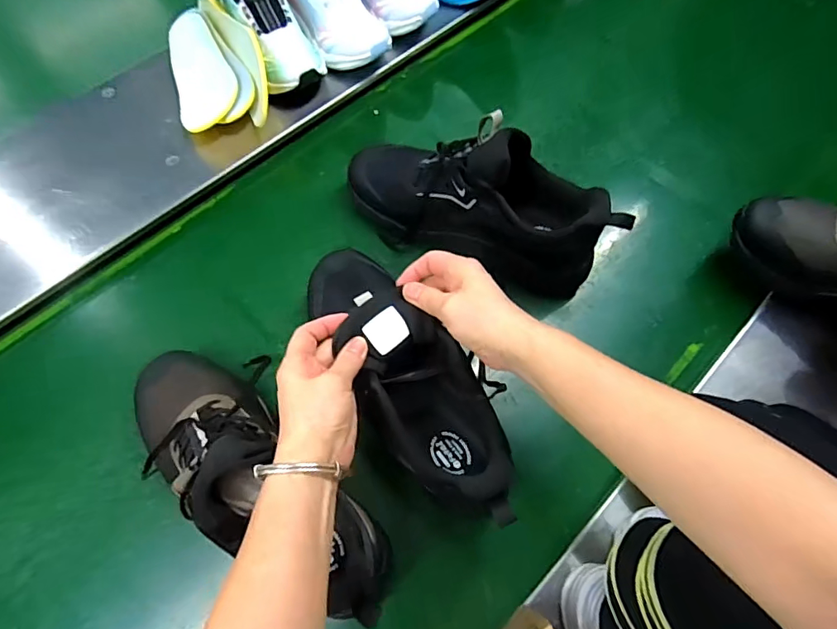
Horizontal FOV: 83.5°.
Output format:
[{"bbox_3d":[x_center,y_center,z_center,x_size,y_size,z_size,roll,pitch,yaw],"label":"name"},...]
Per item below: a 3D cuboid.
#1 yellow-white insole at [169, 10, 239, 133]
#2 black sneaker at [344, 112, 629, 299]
[{"bbox_3d":[-0.279,-0.317,0.605,0.073,0.012,0.192,-15,69,-8],"label":"yellow-white insole"},{"bbox_3d":[0.063,-0.126,0.516,0.303,0.162,0.103,23,69,7],"label":"black sneaker"}]

